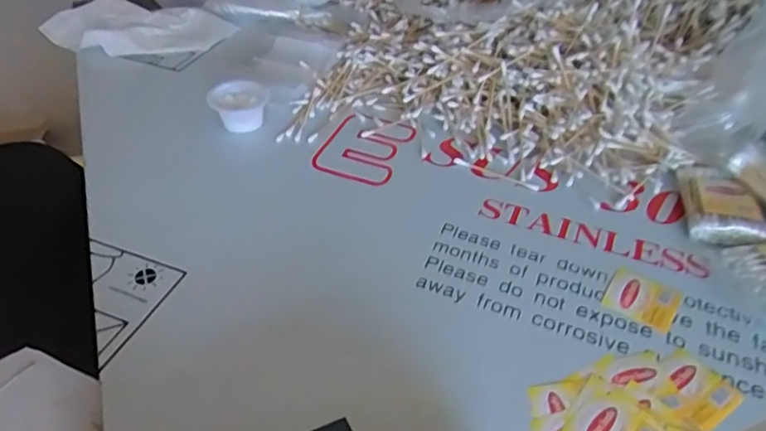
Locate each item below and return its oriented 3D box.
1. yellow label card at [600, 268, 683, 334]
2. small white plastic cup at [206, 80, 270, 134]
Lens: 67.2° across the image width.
[{"bbox_3d":[0.175,0.056,0.388,0.044,0.004,0.041,24,48,23],"label":"yellow label card"},{"bbox_3d":[-0.130,-0.099,0.522,0.047,0.031,0.050,0,43,0],"label":"small white plastic cup"}]

